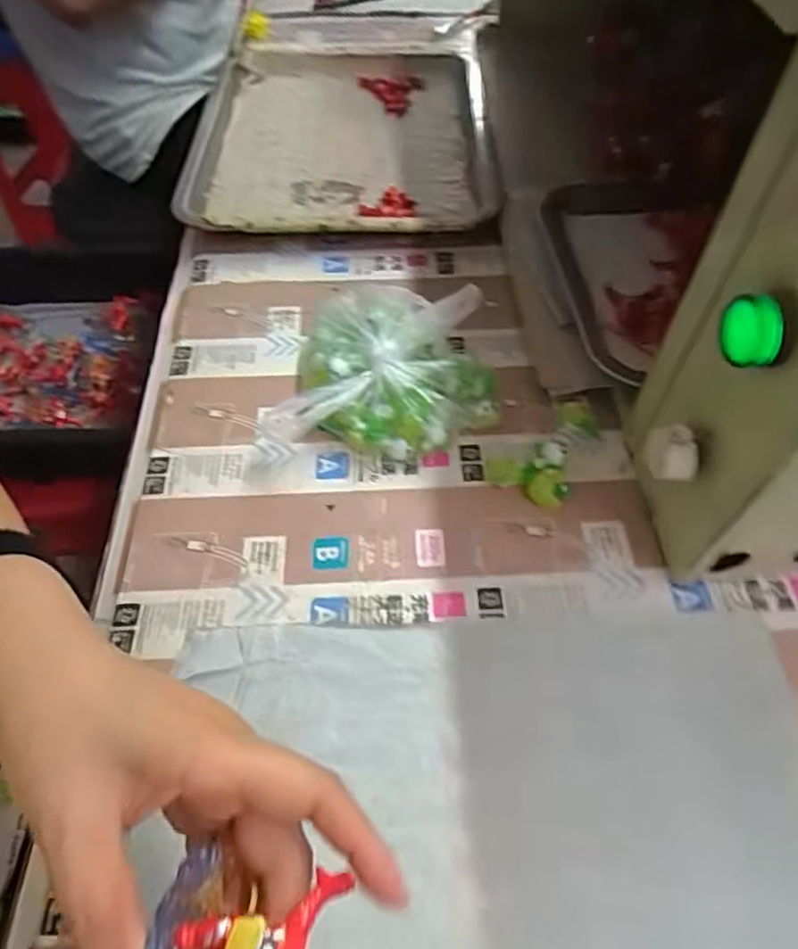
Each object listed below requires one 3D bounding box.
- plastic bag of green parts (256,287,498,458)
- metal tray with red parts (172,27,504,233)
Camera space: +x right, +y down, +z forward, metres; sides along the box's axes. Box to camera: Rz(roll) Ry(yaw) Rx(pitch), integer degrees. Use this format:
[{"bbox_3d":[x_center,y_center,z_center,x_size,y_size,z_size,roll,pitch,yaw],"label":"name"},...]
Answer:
[{"bbox_3d":[-0.008,-0.073,0.404,0.135,0.043,0.126,2,55,4],"label":"plastic bag of green parts"},{"bbox_3d":[-0.049,-0.335,0.592,0.270,0.031,0.356,1,55,3],"label":"metal tray with red parts"}]

